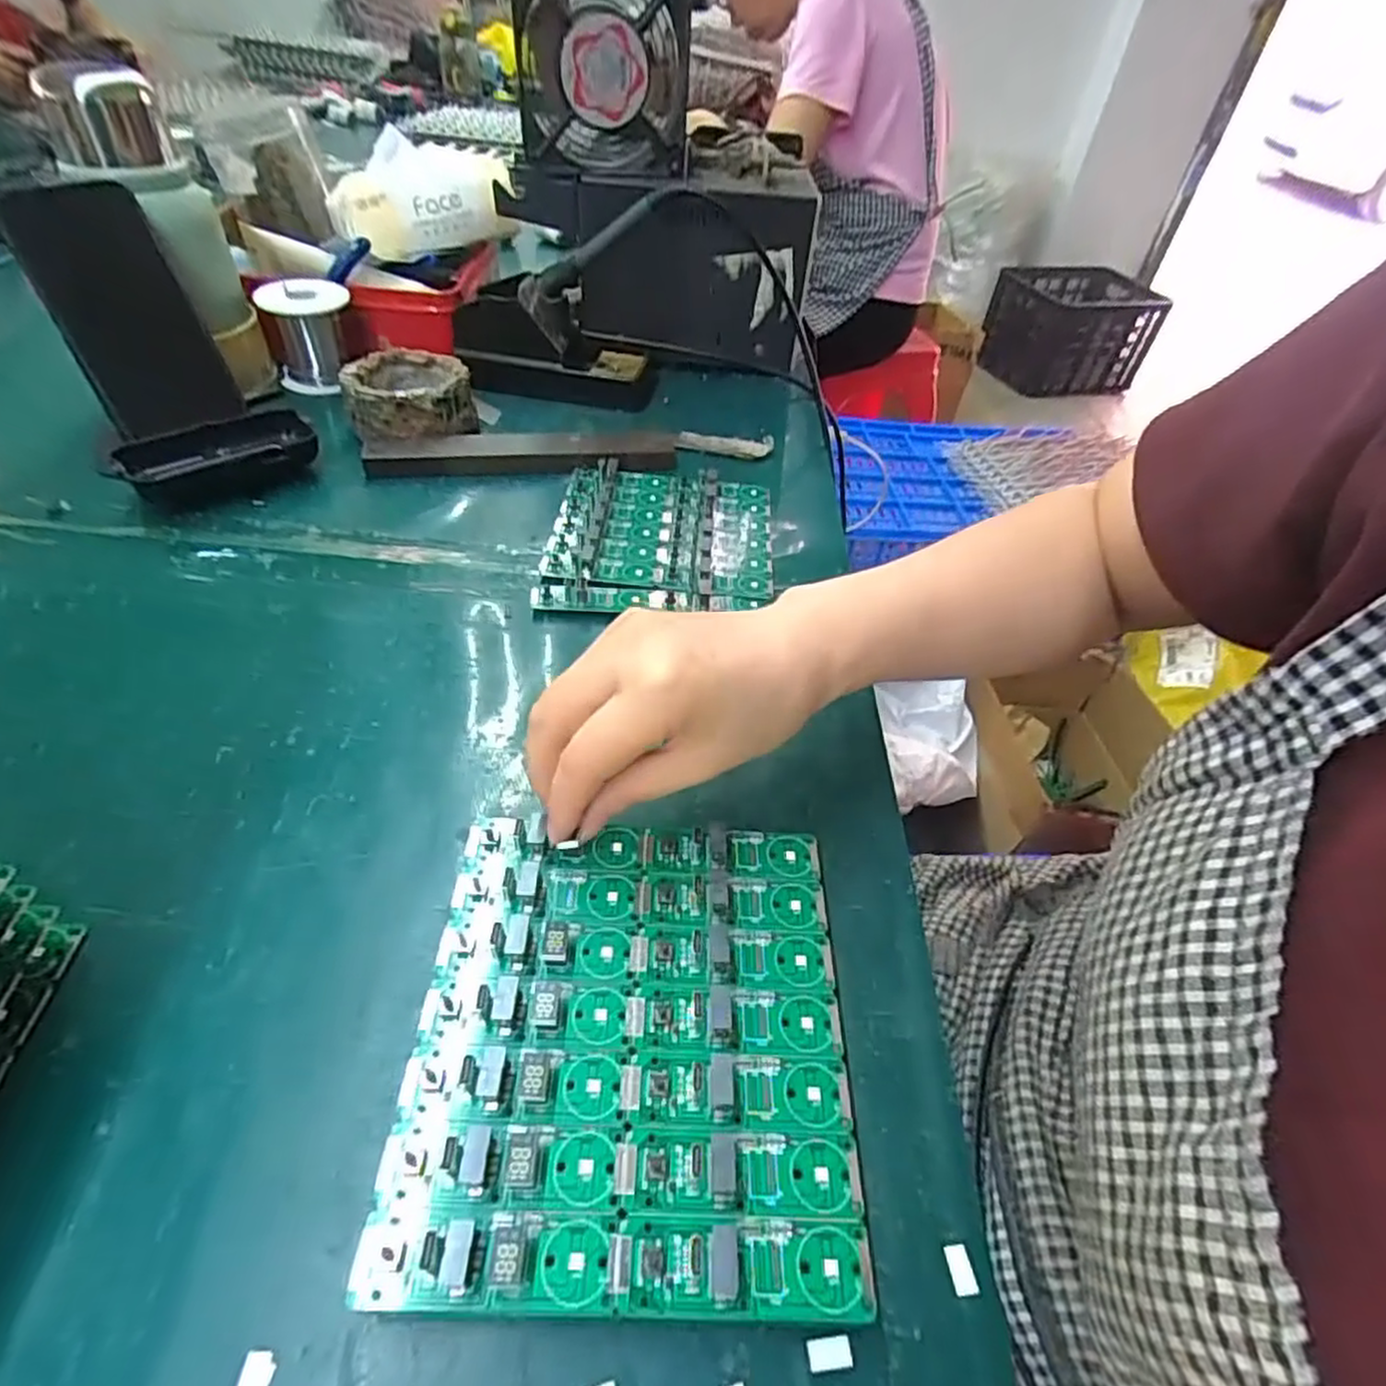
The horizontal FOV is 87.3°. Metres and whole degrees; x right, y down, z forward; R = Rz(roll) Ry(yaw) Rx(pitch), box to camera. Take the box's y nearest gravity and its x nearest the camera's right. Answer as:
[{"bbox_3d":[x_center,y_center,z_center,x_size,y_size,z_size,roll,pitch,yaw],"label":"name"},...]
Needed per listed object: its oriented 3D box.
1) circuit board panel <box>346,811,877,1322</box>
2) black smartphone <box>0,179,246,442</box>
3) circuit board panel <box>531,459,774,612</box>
[{"bbox_3d":[-0.019,0.106,0.239,0.137,0.013,0.148,3,45,-2],"label":"circuit board panel"},{"bbox_3d":[-0.349,-0.232,0.448,0.012,0.134,0.077,15,44,37],"label":"black smartphone"},{"bbox_3d":[-0.019,-0.100,0.456,0.137,0.012,0.153,4,45,-1],"label":"circuit board panel"}]

